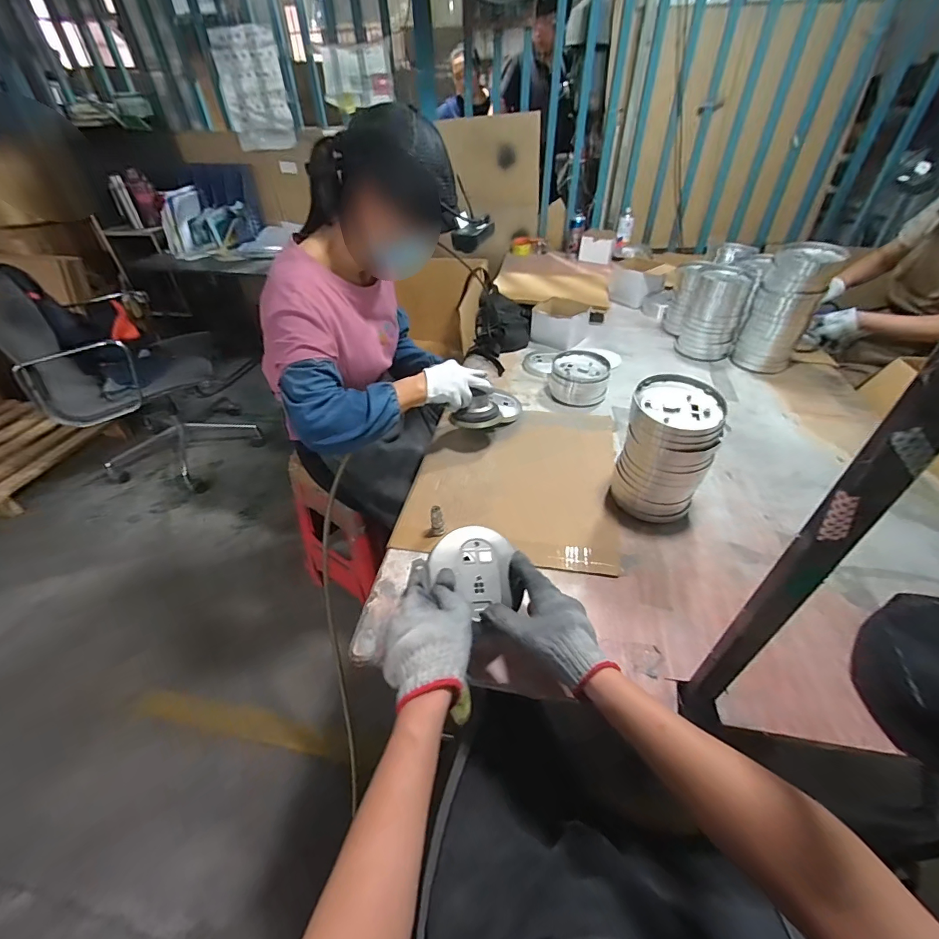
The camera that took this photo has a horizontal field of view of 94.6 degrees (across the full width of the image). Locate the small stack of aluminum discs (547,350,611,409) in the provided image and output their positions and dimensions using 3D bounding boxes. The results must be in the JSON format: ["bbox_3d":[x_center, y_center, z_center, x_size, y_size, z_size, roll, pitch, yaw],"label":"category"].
[{"bbox_3d":[0.274,-0.229,1.077,0.137,0.067,0.137,10,44,15],"label":"small stack of aluminum discs"}]

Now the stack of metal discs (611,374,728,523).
[{"bbox_3d":[0.334,-0.031,0.743,0.135,0.206,0.128,16,45,20],"label":"stack of metal discs"}]

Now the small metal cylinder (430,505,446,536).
[{"bbox_3d":[-0.054,0.088,0.739,0.022,0.059,0.020,-6,42,-2],"label":"small metal cylinder"}]

